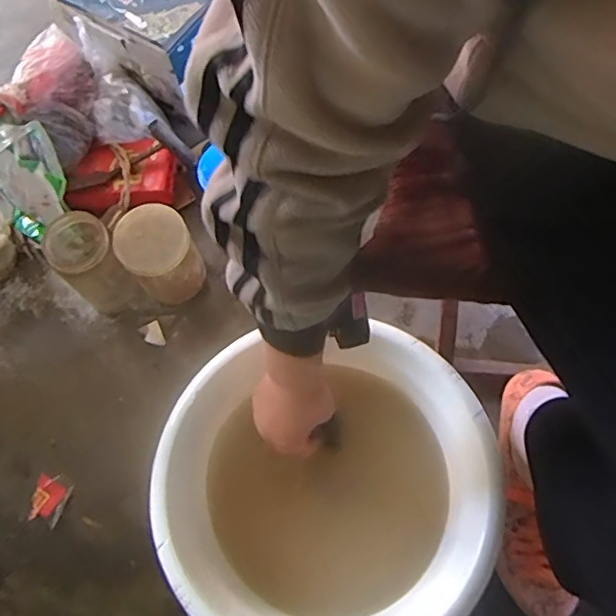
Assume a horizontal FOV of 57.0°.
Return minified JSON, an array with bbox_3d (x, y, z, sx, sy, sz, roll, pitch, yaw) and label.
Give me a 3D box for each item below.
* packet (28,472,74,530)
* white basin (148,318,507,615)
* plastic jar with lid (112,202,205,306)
[{"bbox_3d":[-0.304,0.224,0.663,0.042,0.007,0.051,16,71,6],"label":"packet"},{"bbox_3d":[0.015,0.185,0.583,0.307,0.171,0.292,1,72,-2],"label":"white basin"},{"bbox_3d":[-0.183,-0.063,0.709,0.083,0.117,0.088,0,70,0],"label":"plastic jar with lid"}]

